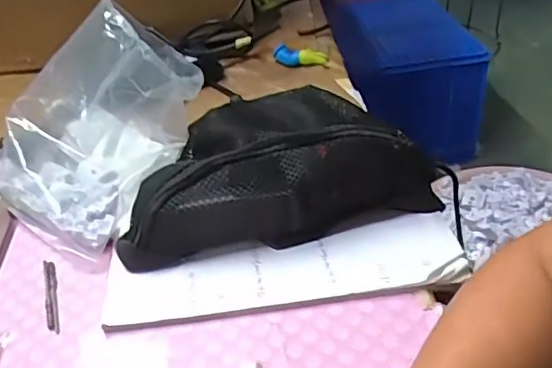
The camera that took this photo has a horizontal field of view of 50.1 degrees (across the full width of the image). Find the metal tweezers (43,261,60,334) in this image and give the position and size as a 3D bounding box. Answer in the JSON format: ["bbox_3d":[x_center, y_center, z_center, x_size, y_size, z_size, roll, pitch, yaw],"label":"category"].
[{"bbox_3d":[-0.184,0.090,0.484,0.009,0.004,0.081,-15,39,-12],"label":"metal tweezers"}]

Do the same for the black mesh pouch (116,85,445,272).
[{"bbox_3d":[-0.002,-0.022,0.530,0.272,0.077,0.149,-7,38,-3],"label":"black mesh pouch"}]

